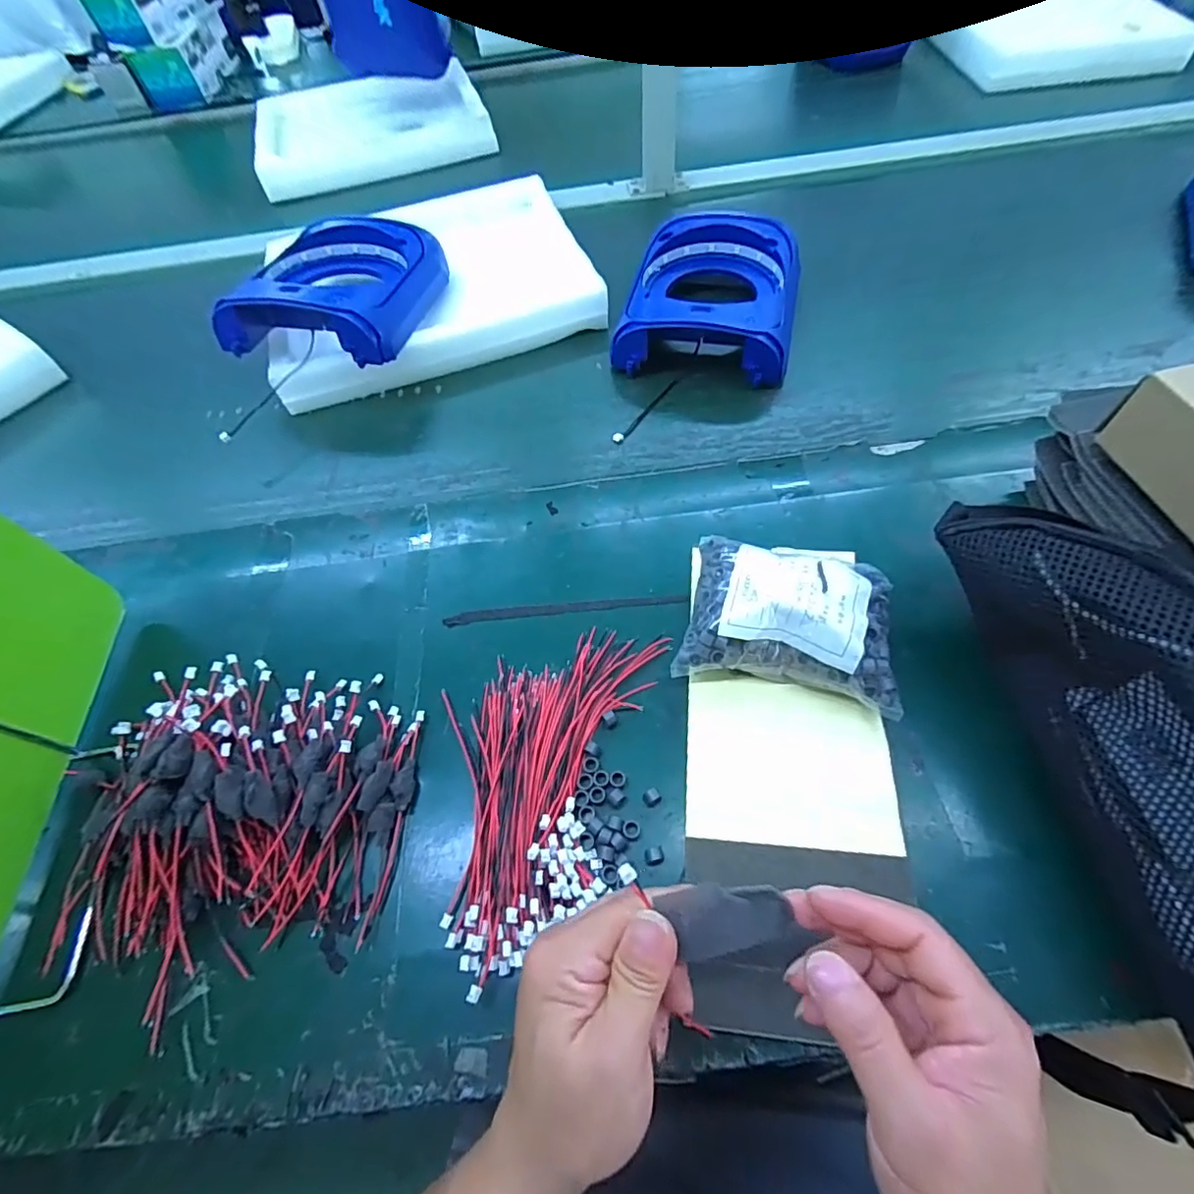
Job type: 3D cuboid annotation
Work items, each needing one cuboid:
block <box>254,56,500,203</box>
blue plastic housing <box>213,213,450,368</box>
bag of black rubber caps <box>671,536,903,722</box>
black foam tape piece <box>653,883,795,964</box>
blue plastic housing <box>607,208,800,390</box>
[{"bbox_3d":[-0.334,-0.700,0.832,0.330,0.087,0.185,-16,61,-3],"label":"block"},{"bbox_3d":[-0.259,-0.318,0.561,0.159,0.066,0.201,2,62,7],"label":"blue plastic housing"},{"bbox_3d":[0.126,0.015,0.363,0.134,0.054,0.096,9,60,11],"label":"bag of black rubber caps"},{"bbox_3d":[0.055,0.138,0.234,0.061,0.010,0.026,7,57,-15],"label":"black foam tape piece"},{"bbox_3d":[0.121,-0.307,0.571,0.166,0.071,0.197,12,60,12],"label":"blue plastic housing"}]

